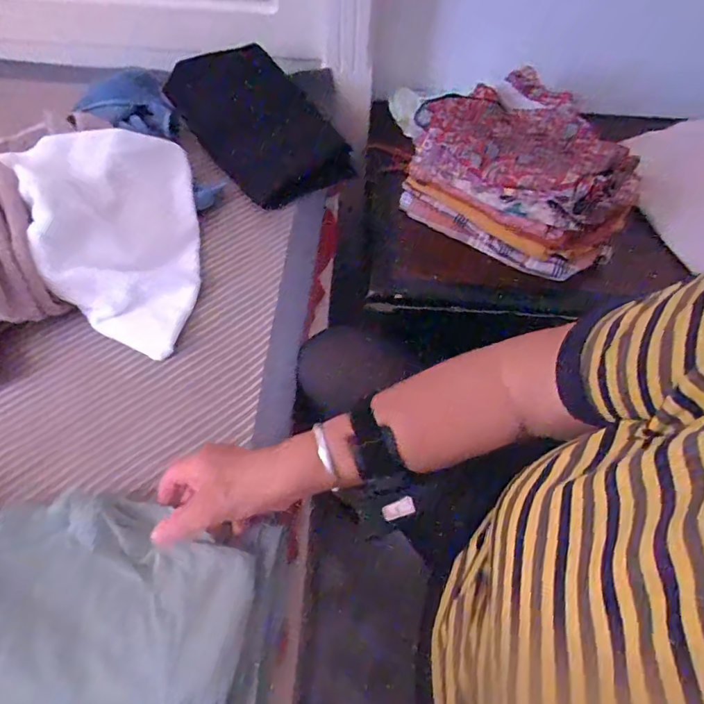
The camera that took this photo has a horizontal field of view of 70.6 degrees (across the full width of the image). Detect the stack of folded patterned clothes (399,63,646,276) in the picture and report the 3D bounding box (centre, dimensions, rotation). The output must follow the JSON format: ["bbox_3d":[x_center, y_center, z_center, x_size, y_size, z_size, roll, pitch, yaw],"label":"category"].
[{"bbox_3d":[0.250,-0.267,0.720,0.279,0.143,0.222,30,61,16],"label":"stack of folded patterned clothes"}]

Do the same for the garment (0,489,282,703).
[{"bbox_3d":[-0.193,0.224,0.390,0.250,0.031,0.209,2,57,-1],"label":"garment"}]

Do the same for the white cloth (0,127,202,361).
[{"bbox_3d":[-0.277,-0.139,0.591,0.187,0.038,0.289,-2,75,-34],"label":"white cloth"}]

